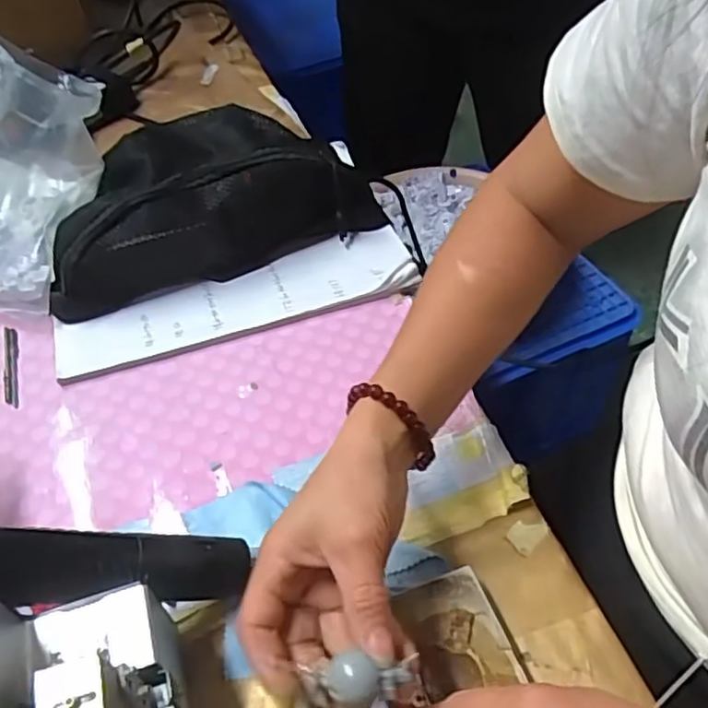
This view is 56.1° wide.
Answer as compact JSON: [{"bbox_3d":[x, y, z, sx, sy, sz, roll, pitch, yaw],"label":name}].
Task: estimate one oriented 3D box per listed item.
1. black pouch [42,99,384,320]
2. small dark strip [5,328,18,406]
[{"bbox_3d":[-0.125,-0.138,0.560,0.276,0.076,0.136,-17,53,-10],"label":"black pouch"},{"bbox_3d":[-0.263,0.007,0.508,0.010,0.005,0.078,-18,53,-10],"label":"small dark strip"}]

